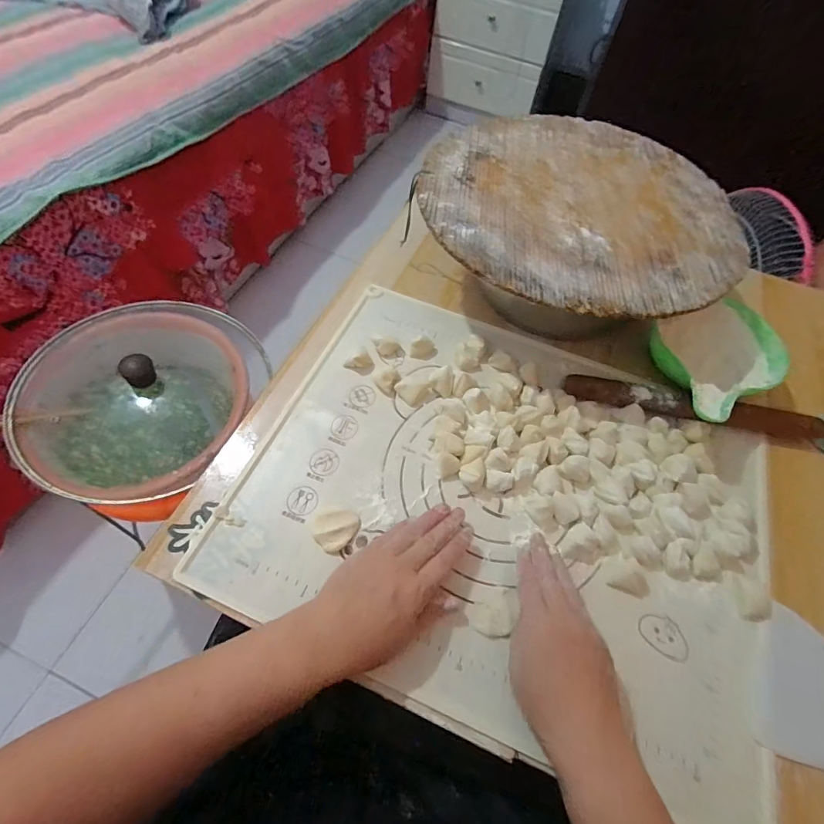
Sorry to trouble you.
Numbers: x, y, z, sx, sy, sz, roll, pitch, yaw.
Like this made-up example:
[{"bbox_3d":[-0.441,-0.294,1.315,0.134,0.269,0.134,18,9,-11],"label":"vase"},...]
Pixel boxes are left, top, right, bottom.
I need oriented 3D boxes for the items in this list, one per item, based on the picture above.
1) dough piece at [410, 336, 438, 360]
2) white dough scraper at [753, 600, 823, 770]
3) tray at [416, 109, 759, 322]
[{"bbox_3d":[0.015,-0.077,0.515,0.031,0.017,0.021,7,60,0],"label":"dough piece"},{"bbox_3d":[0.343,0.240,0.374,0.079,0.006,0.118,25,61,10],"label":"white dough scraper"},{"bbox_3d":[0.190,-0.241,0.488,0.346,0.010,0.348,24,61,10],"label":"tray"}]

